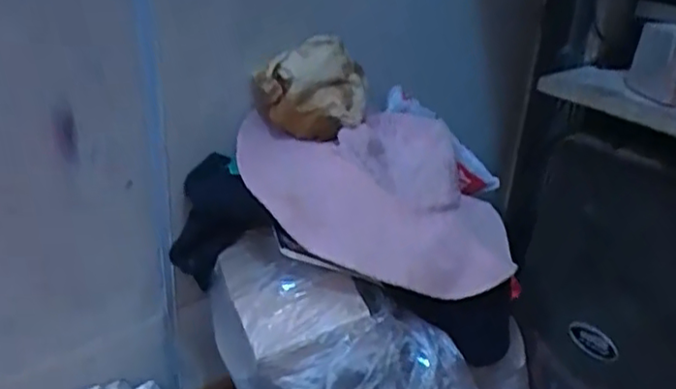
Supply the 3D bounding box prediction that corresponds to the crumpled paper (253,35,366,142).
[{"bbox_3d":[-0.030,-0.113,0.734,0.125,0.102,0.057,0,26,-7],"label":"crumpled paper"}]

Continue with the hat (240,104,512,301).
[{"bbox_3d":[0.043,0.002,0.735,0.299,0.115,0.222,1,26,-4],"label":"hat"}]

